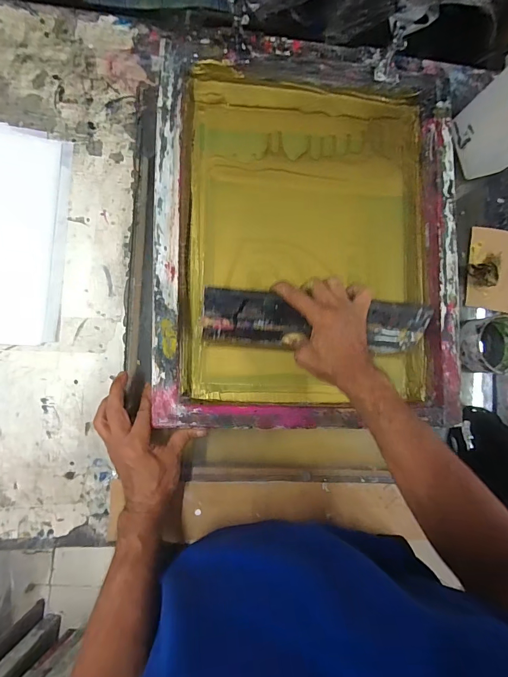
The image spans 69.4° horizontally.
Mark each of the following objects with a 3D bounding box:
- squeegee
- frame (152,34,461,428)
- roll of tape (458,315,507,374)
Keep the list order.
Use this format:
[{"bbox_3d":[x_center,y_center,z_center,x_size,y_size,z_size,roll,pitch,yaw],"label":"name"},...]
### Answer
[{"bbox_3d":[0.075,-0.022,0.467,0.301,0.052,0.062,3,86,-6],"label":"squeegee"},{"bbox_3d":[0.072,-0.145,0.500,0.402,0.048,0.512,0,87,-7],"label":"frame"},{"bbox_3d":[0.342,0.009,0.525,0.083,0.045,0.077,-7,88,-8],"label":"roll of tape"}]

